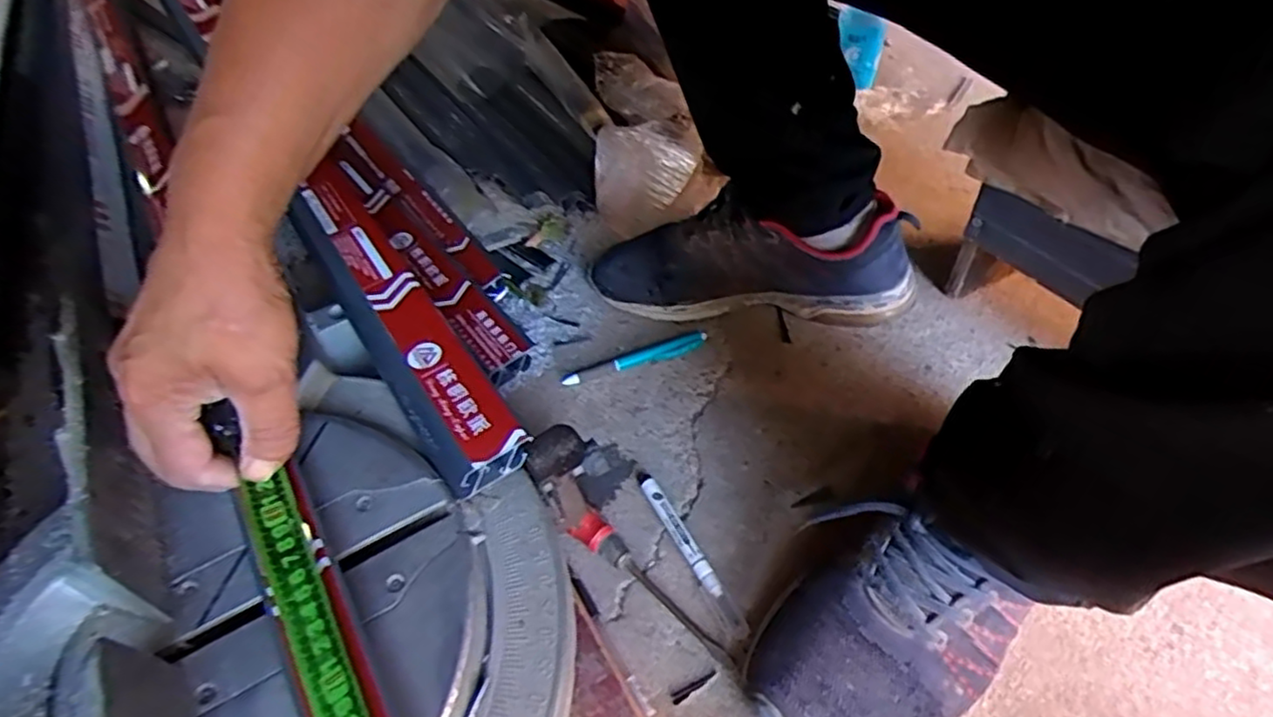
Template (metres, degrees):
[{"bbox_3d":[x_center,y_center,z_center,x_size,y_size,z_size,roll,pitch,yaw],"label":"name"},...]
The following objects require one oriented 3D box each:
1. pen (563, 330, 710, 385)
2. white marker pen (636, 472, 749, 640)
[{"bbox_3d":[0.000,0.000,0.596,0.130,0.008,0.016,-15,48,-11],"label":"pen"},{"bbox_3d":[0.035,0.131,0.479,0.013,0.012,0.140,-22,50,-17],"label":"white marker pen"}]

